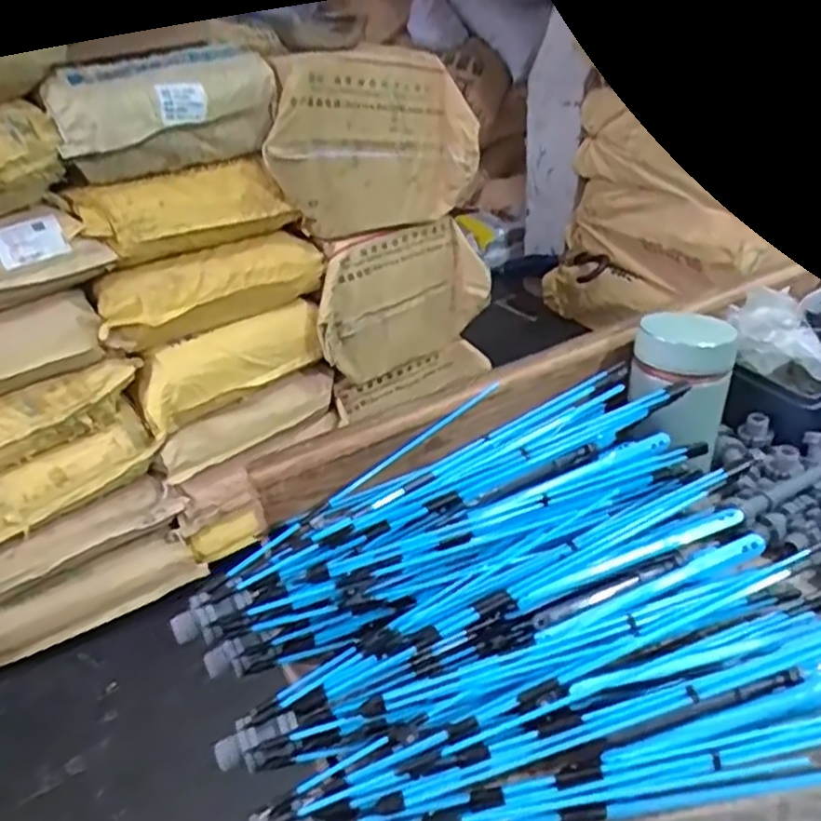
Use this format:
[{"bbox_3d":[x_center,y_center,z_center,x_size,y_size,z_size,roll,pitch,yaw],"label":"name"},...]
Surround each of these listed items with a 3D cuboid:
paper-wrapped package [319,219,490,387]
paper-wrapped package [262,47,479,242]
[{"bbox_3d":[-0.016,-0.235,1.573,0.408,0.312,0.088,-18,35,-21],"label":"paper-wrapped package"},{"bbox_3d":[-0.077,-0.498,1.335,0.411,0.309,0.120,-17,34,-20],"label":"paper-wrapped package"}]

